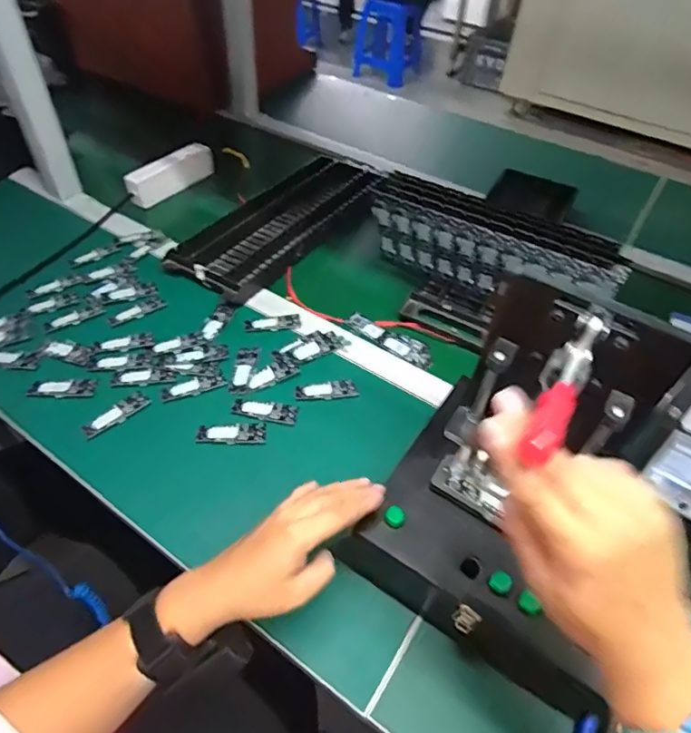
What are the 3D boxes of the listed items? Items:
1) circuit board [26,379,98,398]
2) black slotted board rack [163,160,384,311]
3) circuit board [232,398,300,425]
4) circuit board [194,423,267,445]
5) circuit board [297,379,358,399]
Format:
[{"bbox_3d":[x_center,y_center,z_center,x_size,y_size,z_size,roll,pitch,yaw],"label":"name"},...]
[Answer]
[{"bbox_3d":[-0.320,0.024,0.575,0.068,0.005,0.028,-5,46,-7],"label":"circuit board"},{"bbox_3d":[-0.088,-0.244,0.839,0.159,0.034,0.415,26,50,22],"label":"black slotted board rack"},{"bbox_3d":[-0.090,0.050,0.566,0.071,0.004,0.024,7,46,5],"label":"circuit board"},{"bbox_3d":[-0.121,0.072,0.542,0.071,0.005,0.025,-5,46,-6],"label":"circuit board"},{"bbox_3d":[-0.022,0.029,0.589,0.070,0.004,0.025,-9,47,-11],"label":"circuit board"}]

